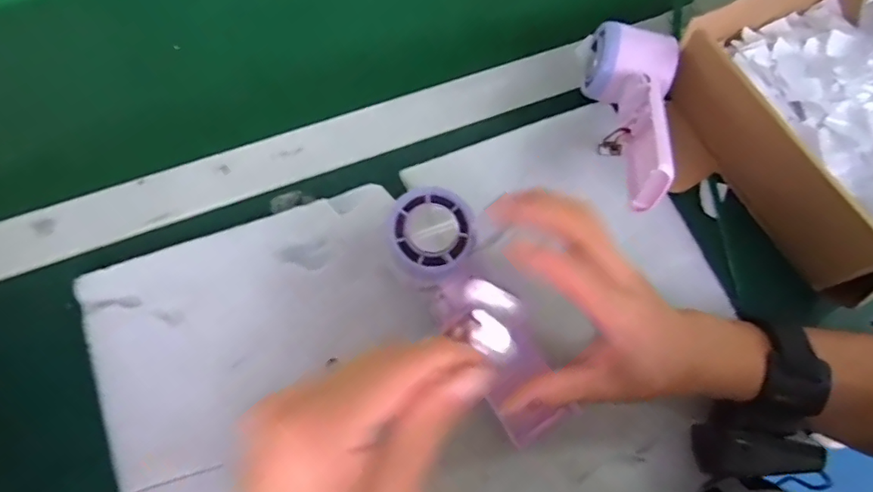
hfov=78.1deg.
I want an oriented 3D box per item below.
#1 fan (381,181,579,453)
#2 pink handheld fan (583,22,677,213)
[{"bbox_3d":[0.026,0.042,0.340,0.049,0.030,0.168,-32,93,-11],"label":"fan"},{"bbox_3d":[0.142,-0.089,0.378,0.058,0.055,0.155,5,54,0],"label":"pink handheld fan"}]

